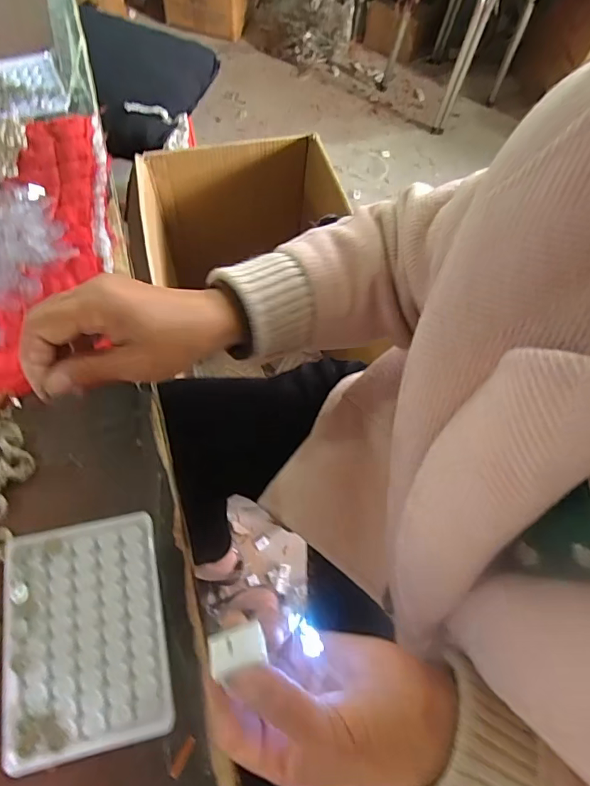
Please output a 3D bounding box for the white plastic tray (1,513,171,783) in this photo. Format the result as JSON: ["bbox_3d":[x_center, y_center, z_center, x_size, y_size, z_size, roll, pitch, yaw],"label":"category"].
[{"bbox_3d":[-0.133,0.152,0.298,0.093,0.015,0.132,-9,67,-9],"label":"white plastic tray"}]

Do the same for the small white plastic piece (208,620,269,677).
[{"bbox_3d":[-0.029,0.127,0.228,0.026,0.009,0.020,-19,30,-4],"label":"small white plastic piece"}]

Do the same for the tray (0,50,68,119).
[{"bbox_3d":[-0.321,-0.328,0.500,0.131,0.011,0.107,-24,70,-15],"label":"tray"}]

